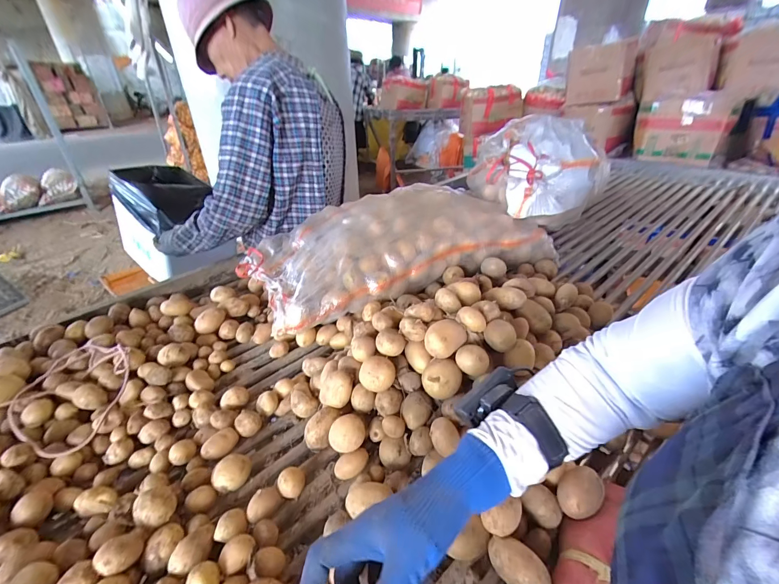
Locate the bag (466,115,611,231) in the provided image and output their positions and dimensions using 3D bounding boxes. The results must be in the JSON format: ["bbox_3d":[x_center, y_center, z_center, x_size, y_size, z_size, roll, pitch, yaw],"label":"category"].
[{"bbox_3d":[0.334,-0.277,0.819,0.184,0.216,0.232,-13,34,-18],"label":"bag"}]

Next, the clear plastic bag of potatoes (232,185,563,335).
[{"bbox_3d":[0.035,-0.123,0.798,0.665,0.165,0.290,-11,33,-15],"label":"clear plastic bag of potatoes"}]

